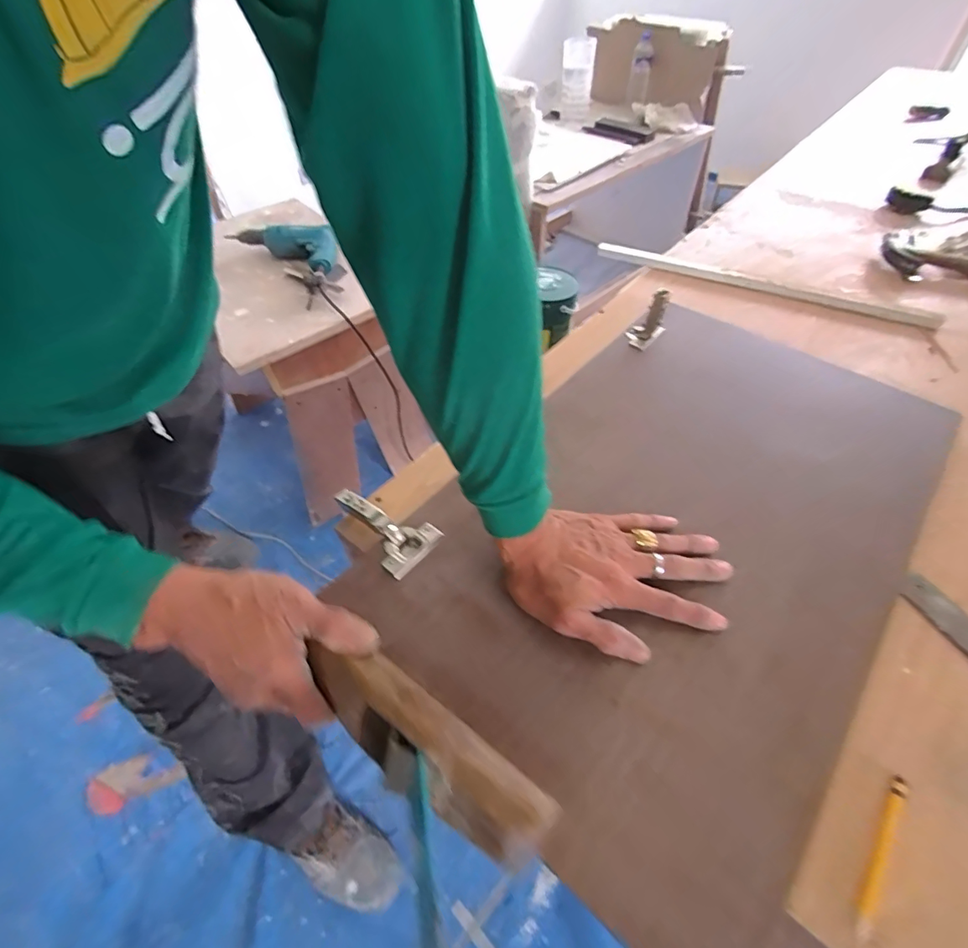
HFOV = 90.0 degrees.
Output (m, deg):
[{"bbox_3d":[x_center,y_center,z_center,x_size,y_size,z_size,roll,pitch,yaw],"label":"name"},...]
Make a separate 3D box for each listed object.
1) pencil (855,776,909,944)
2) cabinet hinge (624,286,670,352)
[{"bbox_3d":[0.270,0.258,0.328,0.010,0.009,0.110,33,58,26],"label":"pencil"},{"bbox_3d":[0.221,-0.208,0.654,0.046,0.088,0.035,14,52,14],"label":"cabinet hinge"}]

